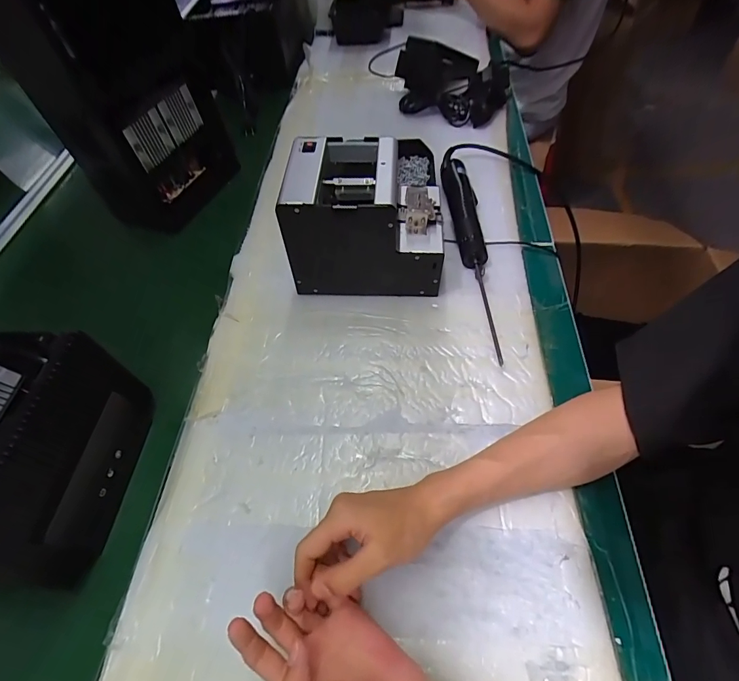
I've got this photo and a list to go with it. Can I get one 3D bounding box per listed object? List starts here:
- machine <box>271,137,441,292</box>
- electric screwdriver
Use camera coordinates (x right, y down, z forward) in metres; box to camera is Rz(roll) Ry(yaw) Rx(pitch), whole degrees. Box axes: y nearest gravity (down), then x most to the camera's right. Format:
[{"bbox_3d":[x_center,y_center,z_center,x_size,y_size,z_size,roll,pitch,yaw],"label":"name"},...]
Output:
[{"bbox_3d":[-0.001,-0.145,0.503,0.173,0.145,0.119,2,55,6],"label":"machine"},{"bbox_3d":[0.138,-0.132,0.549,0.043,0.043,0.357,-5,55,1],"label":"electric screwdriver"}]

